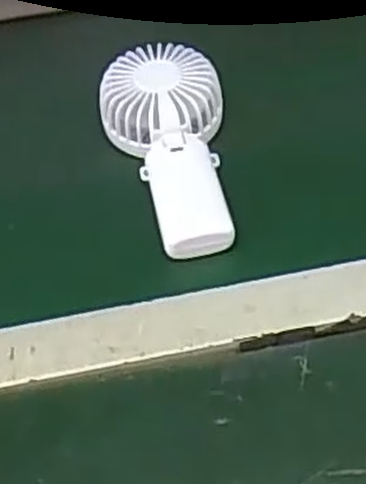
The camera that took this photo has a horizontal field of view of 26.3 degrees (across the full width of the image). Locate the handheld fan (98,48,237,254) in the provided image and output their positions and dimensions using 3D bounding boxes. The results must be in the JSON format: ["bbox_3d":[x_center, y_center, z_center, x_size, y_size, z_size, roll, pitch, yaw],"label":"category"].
[{"bbox_3d":[-0.013,-0.067,0.532,0.082,0.044,0.169,-4,46,2],"label":"handheld fan"}]

